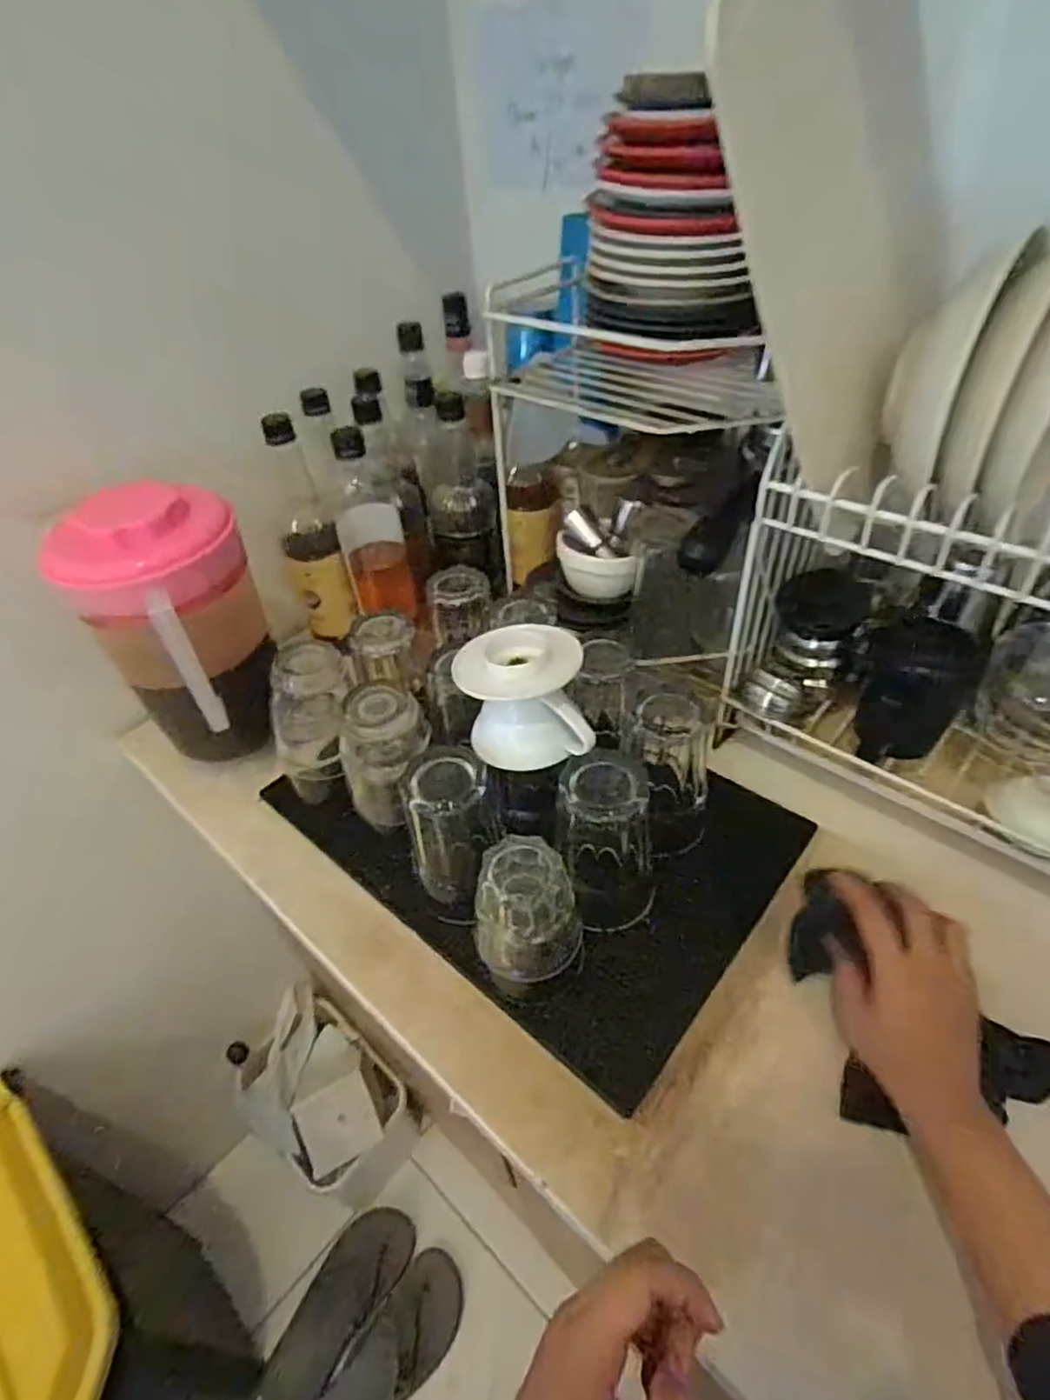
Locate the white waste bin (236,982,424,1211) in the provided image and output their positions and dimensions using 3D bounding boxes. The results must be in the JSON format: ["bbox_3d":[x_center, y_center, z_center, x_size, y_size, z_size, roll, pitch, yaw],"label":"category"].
[{"bbox_3d":[-0.331,0.668,1.111,0.258,0.264,0.185,30,54,32],"label":"white waste bin"}]

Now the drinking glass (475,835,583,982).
[{"bbox_3d":[-0.001,0.147,0.464,0.069,0.078,0.065,-3,43,3],"label":"drinking glass"}]

